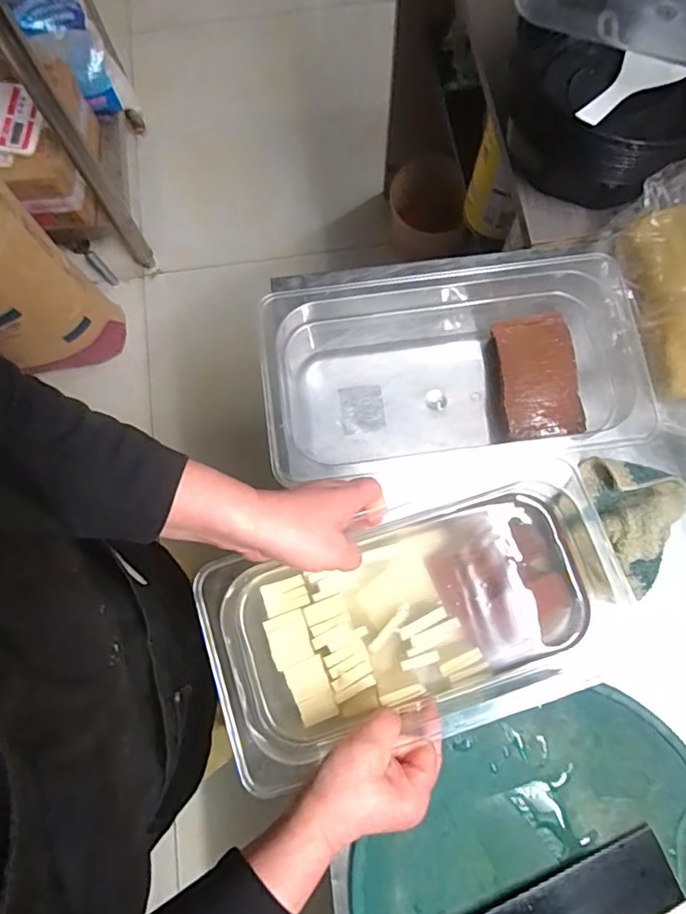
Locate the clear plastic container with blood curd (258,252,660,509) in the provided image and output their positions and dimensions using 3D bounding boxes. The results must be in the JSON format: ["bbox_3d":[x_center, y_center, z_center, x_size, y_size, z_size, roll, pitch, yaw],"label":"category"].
[{"bbox_3d":[0.108,-0.063,0.521,0.365,0.109,0.185,-9,77,-3],"label":"clear plastic container with blood curd"}]

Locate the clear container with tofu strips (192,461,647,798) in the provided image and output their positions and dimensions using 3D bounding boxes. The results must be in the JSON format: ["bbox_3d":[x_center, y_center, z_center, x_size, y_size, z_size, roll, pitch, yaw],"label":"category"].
[{"bbox_3d":[0.074,0.129,0.458,0.355,0.079,0.173,-15,78,-7],"label":"clear container with tofu strips"}]

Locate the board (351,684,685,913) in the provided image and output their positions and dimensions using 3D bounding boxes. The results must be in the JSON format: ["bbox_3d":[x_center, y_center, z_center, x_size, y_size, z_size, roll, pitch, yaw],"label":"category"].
[{"bbox_3d":[0.177,0.378,0.459,0.310,0.010,0.301,-20,78,-5],"label":"board"}]

